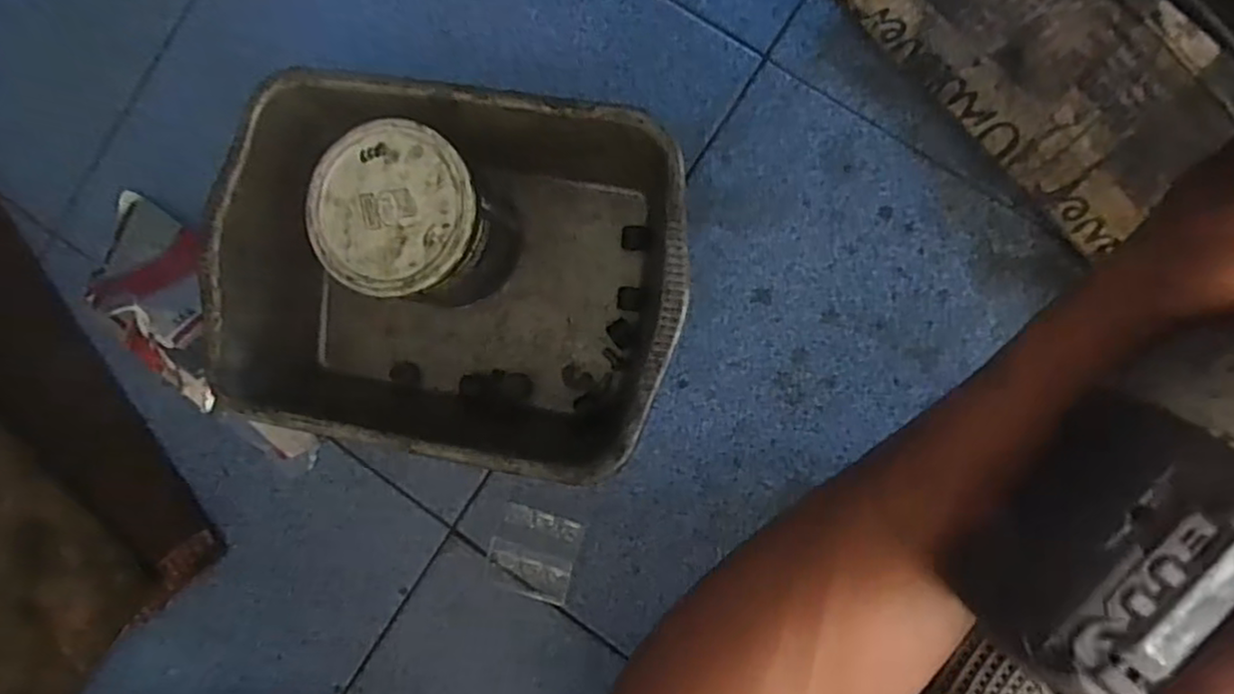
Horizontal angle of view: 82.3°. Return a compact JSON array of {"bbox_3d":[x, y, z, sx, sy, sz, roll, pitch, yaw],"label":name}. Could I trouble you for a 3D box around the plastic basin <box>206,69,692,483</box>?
[{"bbox_3d":[-0.100,-0.042,0.458,0.280,0.107,0.220,7,90,7],"label":"plastic basin"}]

